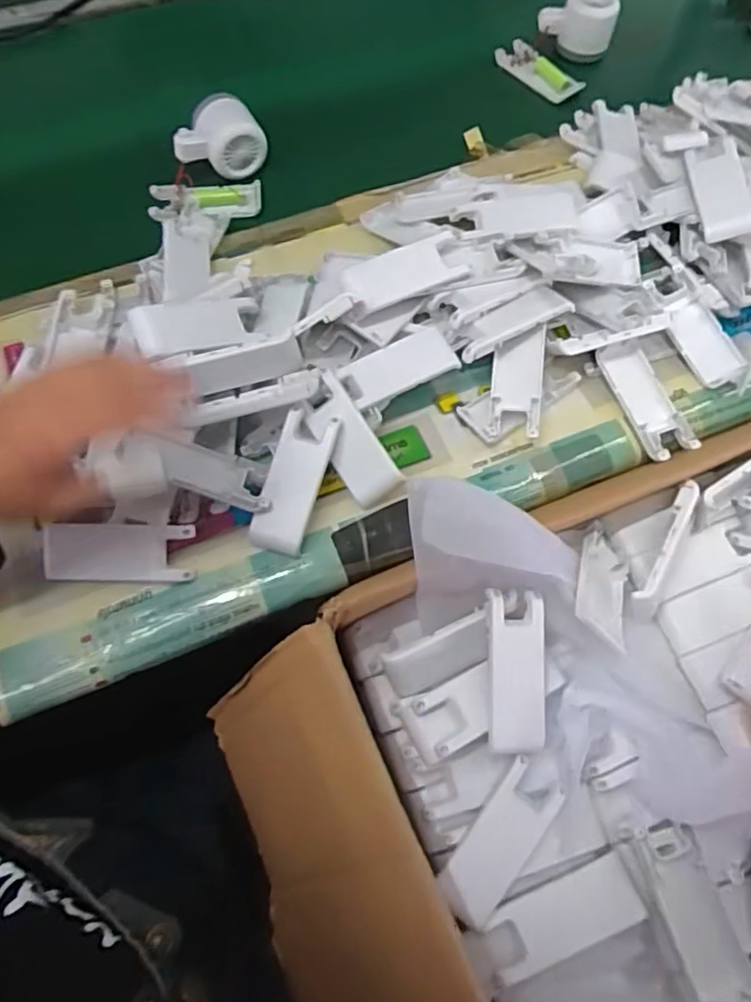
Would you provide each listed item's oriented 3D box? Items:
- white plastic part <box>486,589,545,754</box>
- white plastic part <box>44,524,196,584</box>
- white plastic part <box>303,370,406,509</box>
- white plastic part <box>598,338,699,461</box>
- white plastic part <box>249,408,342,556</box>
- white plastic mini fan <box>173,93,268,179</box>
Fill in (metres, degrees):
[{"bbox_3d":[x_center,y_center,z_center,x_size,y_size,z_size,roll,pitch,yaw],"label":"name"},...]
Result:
[{"bbox_3d":[0.092,0.112,0.420,0.038,0.011,0.101,1,81,-1],"label":"white plastic part"},{"bbox_3d":[-0.178,0.036,0.442,0.101,0.009,0.040,0,93,4],"label":"white plastic part"},{"bbox_3d":[-0.020,-0.043,0.470,0.037,0.021,0.096,-30,88,-15],"label":"white plastic part"},{"bbox_3d":[0.217,-0.081,0.511,0.042,0.016,0.100,-19,67,-10],"label":"white plastic part"},{"bbox_3d":[-0.058,-0.012,0.459,0.038,0.018,0.099,16,86,6],"label":"white plastic part"},{"bbox_3d":[-0.150,-0.350,0.616,0.083,0.050,0.046,-7,65,-5],"label":"white plastic mini fan"}]

